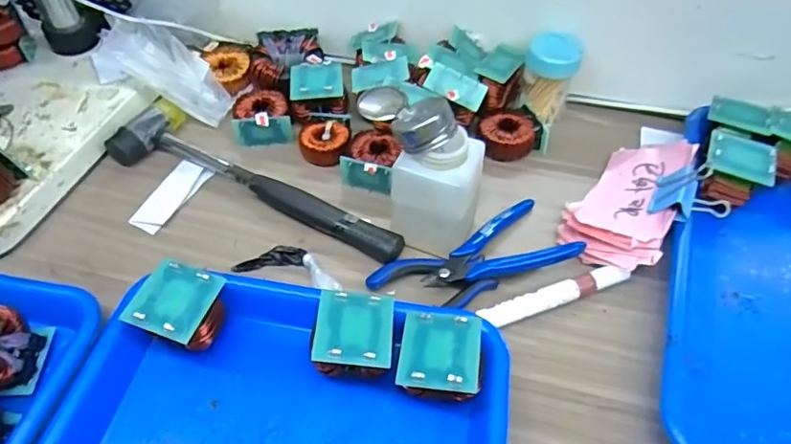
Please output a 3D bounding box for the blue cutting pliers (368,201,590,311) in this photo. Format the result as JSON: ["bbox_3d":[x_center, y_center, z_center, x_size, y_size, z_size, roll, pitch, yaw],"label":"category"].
[{"bbox_3d":[0.058,0.031,0.398,0.145,0.024,0.061,-24,55,-19],"label":"blue cutting pliers"}]

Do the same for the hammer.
[{"bbox_3d":[-0.112,-0.033,0.442,0.263,0.027,0.053,20,53,15],"label":"hammer"}]

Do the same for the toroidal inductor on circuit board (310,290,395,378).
[{"bbox_3d":[-0.025,0.074,0.337,0.046,0.043,0.046,3,51,2],"label":"toroidal inductor on circuit board"}]

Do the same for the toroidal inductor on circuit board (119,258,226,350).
[{"bbox_3d":[-0.135,0.060,0.350,0.042,0.051,0.048,16,52,12],"label":"toroidal inductor on circuit board"}]

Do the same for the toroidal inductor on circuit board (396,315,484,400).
[{"bbox_3d":[0.026,0.085,0.326,0.046,0.043,0.045,7,51,5],"label":"toroidal inductor on circuit board"}]

